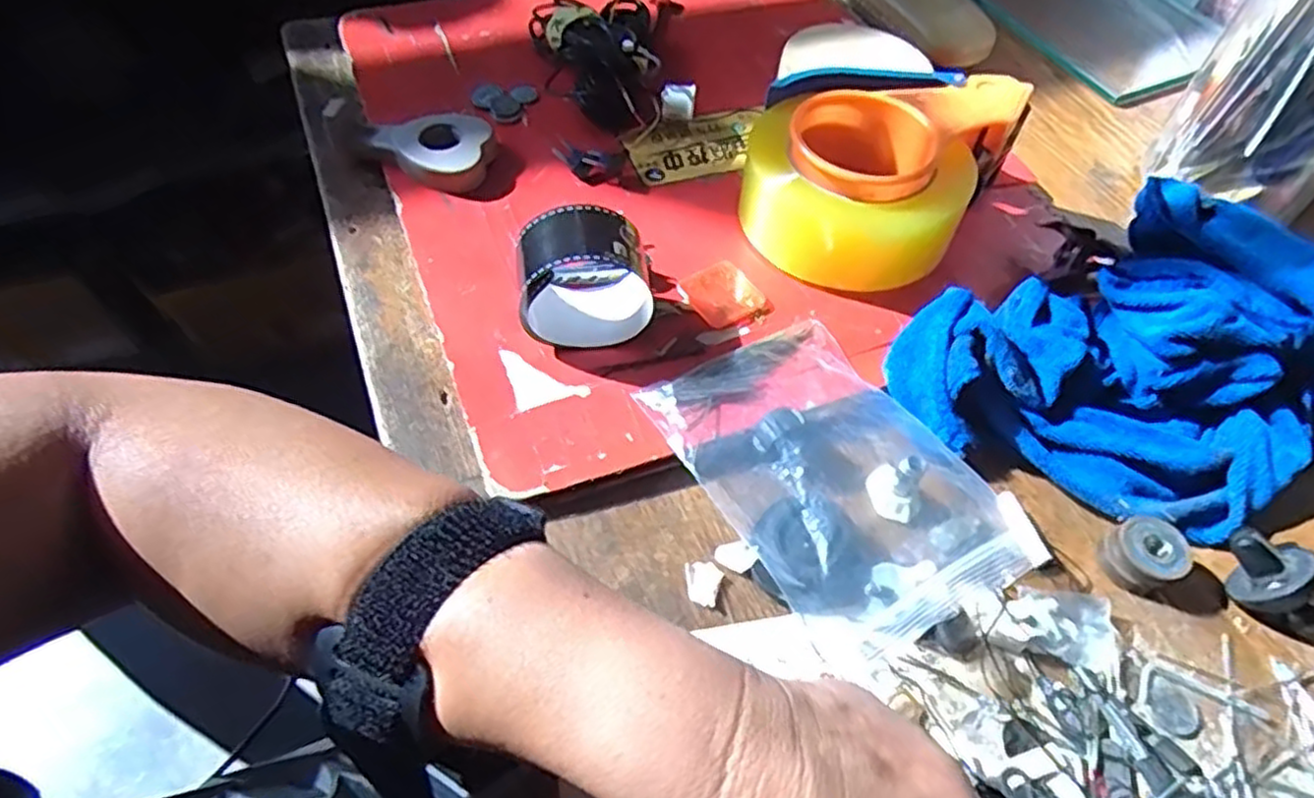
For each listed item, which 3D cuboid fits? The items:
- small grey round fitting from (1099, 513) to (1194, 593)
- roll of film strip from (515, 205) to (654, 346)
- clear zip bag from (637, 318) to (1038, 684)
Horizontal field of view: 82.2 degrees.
[{"bbox_3d":[0.213,0.068,0.329,0.027,0.021,0.029,3,54,-4],"label":"small grey round fitting"},{"bbox_3d":[-0.034,-0.059,0.362,0.062,0.057,0.049,-4,55,-8],"label":"roll of film strip"},{"bbox_3d":[0.079,0.031,0.334,0.110,0.015,0.151,-27,61,-23],"label":"clear zip bag"}]

